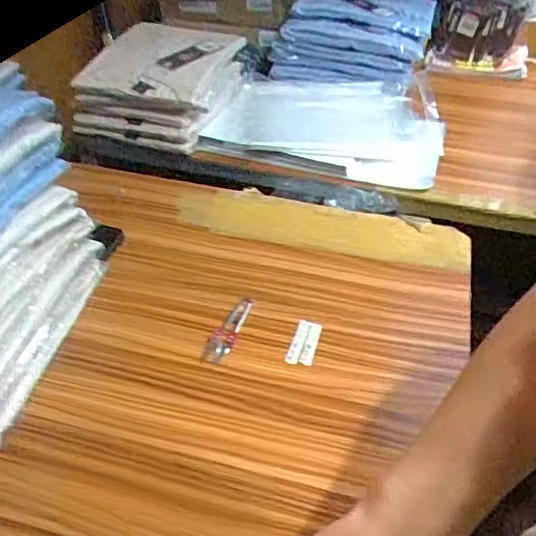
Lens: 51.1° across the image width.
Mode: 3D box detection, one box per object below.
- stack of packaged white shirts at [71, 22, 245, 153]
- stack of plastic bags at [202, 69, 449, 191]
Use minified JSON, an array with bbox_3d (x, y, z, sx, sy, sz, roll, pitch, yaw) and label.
[{"bbox_3d":[-0.177,-0.326,0.986,0.219,0.122,0.261,14,43,13],"label":"stack of packaged white shirts"},{"bbox_3d":[0.114,-0.263,0.982,0.383,0.075,0.246,10,42,8],"label":"stack of plastic bags"}]

